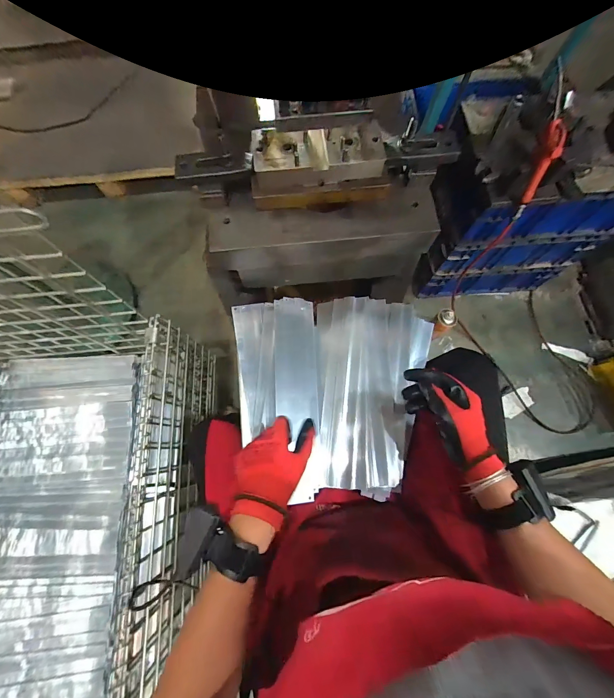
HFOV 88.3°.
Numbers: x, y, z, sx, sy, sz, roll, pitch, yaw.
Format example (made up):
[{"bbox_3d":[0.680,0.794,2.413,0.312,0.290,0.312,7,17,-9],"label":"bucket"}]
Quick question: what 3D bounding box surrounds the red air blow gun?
[{"bbox_3d":[0.477,-0.391,0.636,0.025,0.268,0.054,-24,51,-7],"label":"red air blow gun"}]

